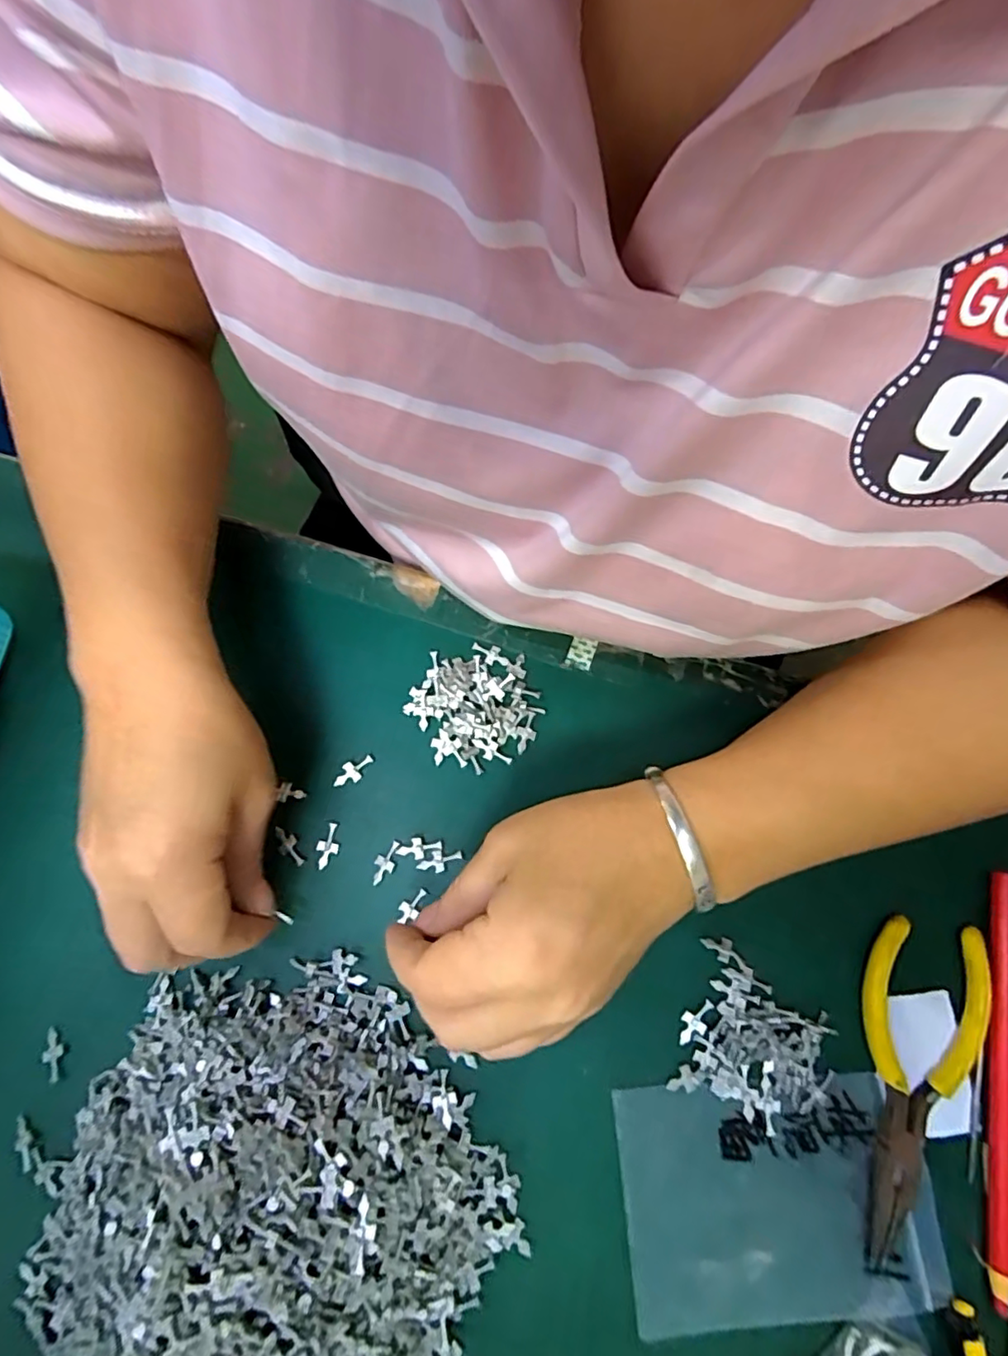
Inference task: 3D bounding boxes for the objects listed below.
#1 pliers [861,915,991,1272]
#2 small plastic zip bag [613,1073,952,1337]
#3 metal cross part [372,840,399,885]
[{"bbox_3d":[0.172,0.169,0.244,0.048,0.009,0.130,15,76,5],"label":"pliers"},{"bbox_3d":[0.110,0.211,0.236,0.121,0.006,0.080,-4,75,0],"label":"small plastic zip bag"},{"bbox_3d":[-0.056,0.087,0.275,0.009,0.004,0.020,16,76,5],"label":"metal cross part"}]

